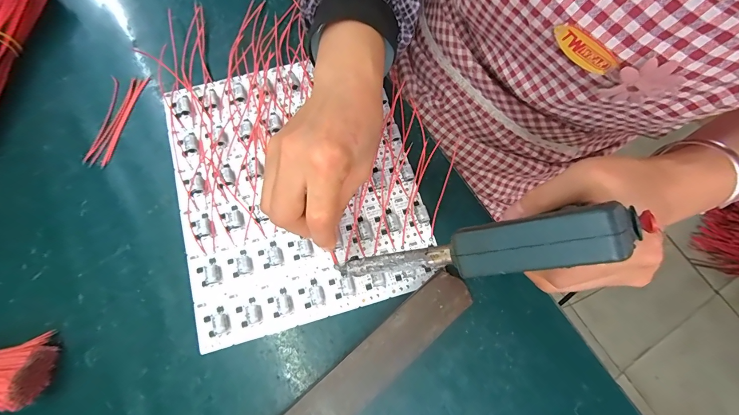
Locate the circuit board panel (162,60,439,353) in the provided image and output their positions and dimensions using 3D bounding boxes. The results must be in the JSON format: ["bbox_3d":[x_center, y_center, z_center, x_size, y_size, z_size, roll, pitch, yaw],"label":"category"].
[{"bbox_3d":[-0.067,-0.024,0.286,0.199,0.012,0.233,-17,75,-5],"label":"circuit board panel"}]

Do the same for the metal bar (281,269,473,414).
[{"bbox_3d":[-0.005,0.123,0.241,0.196,0.017,0.034,-40,78,-10],"label":"metal bar"}]

